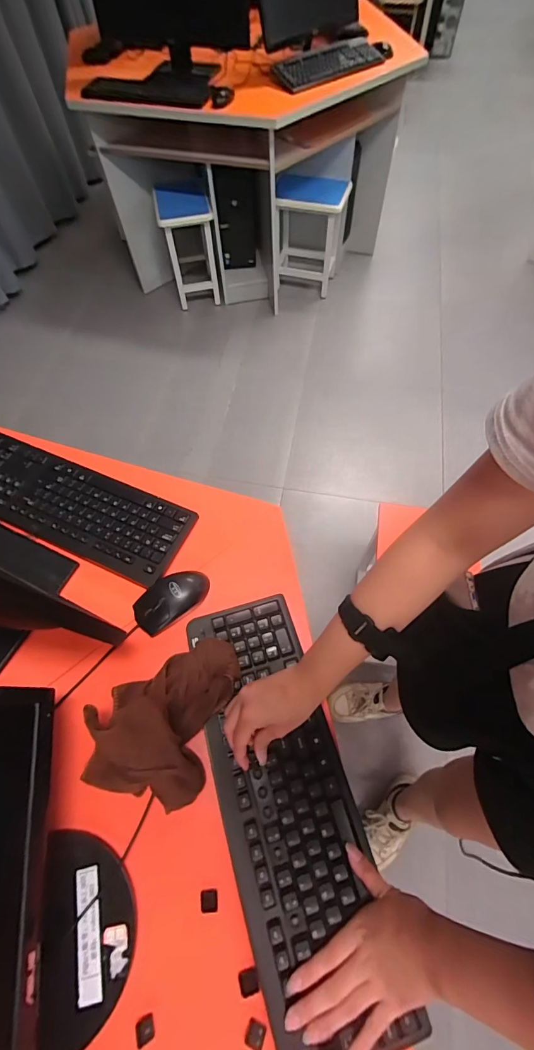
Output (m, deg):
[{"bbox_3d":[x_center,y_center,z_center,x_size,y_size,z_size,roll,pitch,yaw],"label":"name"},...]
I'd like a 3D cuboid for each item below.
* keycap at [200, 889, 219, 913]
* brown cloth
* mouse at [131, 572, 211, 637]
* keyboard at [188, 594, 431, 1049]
[{"bbox_3d":[-0.060,0.392,0.415,0.018,0.006,0.018,-1,63,1],"label":"keycap"},{"bbox_3d":[-0.123,0.219,0.466,0.138,0.099,0.176,15,64,9],"label":"brown cloth"},{"bbox_3d":[-0.132,0.101,0.544,0.106,0.032,0.062,-26,65,-10],"label":"mouse"},{"bbox_3d":[0.019,0.301,0.456,0.155,0.023,0.437,-10,64,-6],"label":"keyboard"}]

